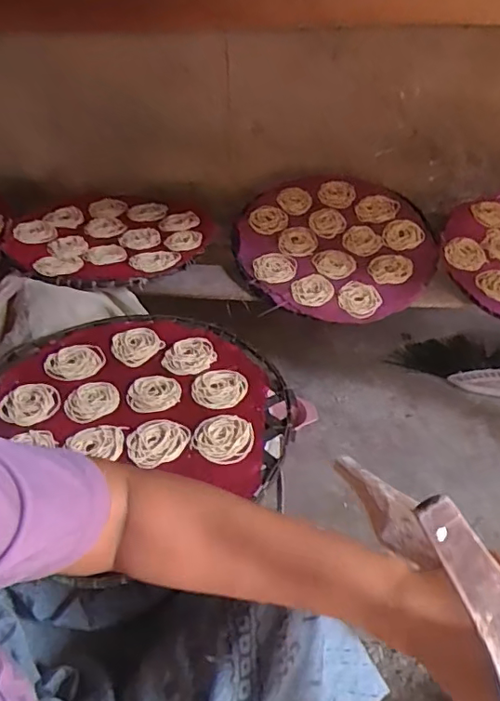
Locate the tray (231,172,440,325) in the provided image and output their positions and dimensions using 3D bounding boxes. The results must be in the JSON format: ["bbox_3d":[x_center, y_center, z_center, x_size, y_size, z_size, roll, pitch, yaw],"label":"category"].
[{"bbox_3d":[0.155,-0.193,0.982,0.353,0.019,0.344,-1,56,1],"label":"tray"}]

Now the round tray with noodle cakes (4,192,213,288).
[{"bbox_3d":[-0.237,-0.202,0.952,0.306,0.037,0.320,-2,41,2],"label":"round tray with noodle cakes"}]

